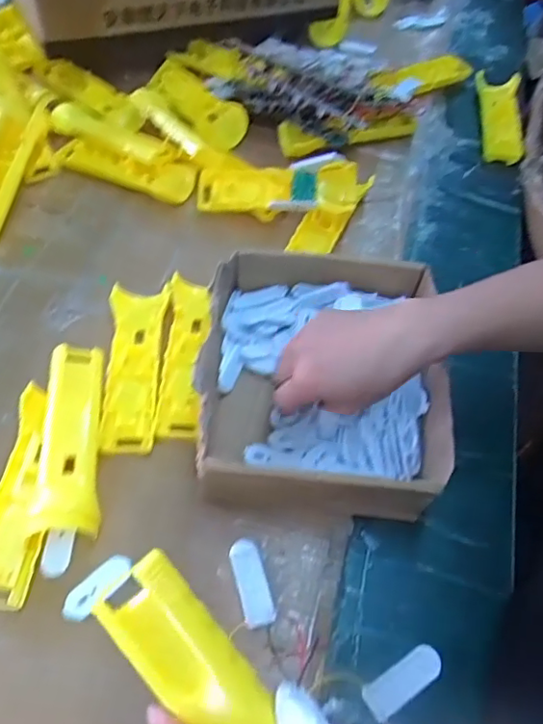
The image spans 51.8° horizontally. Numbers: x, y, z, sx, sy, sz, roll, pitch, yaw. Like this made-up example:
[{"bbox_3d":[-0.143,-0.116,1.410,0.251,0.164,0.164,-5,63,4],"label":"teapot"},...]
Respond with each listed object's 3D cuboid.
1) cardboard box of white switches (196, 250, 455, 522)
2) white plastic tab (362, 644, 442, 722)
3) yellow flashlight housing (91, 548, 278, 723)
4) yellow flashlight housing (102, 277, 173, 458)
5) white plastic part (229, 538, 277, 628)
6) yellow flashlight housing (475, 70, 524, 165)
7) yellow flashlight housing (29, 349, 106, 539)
[{"bbox_3d":[0.041,0.011,0.455,0.184,0.066,0.202,4,56,1],"label":"cardboard box of white switches"},{"bbox_3d":[0.089,0.212,0.373,0.058,0.004,0.022,-28,61,-19],"label":"white plastic tab"},{"bbox_3d":[-0.031,0.151,0.262,0.042,0.016,0.124,-37,83,-24],"label":"yellow flashlight housing"},{"bbox_3d":[-0.117,0.000,0.490,0.049,0.027,0.168,-3,56,-4],"label":"yellow flashlight housing"},{"bbox_3d":[-0.014,0.158,0.401,0.022,0.010,0.059,-15,57,-11],"label":"white plastic part"},{"bbox_3d":[0.294,-0.318,0.722,0.051,0.025,0.181,9,56,5],"label":"yellow flashlight housing"},{"bbox_3d":[-0.156,0.052,0.433,0.045,0.030,0.166,-7,56,-6],"label":"yellow flashlight housing"}]

